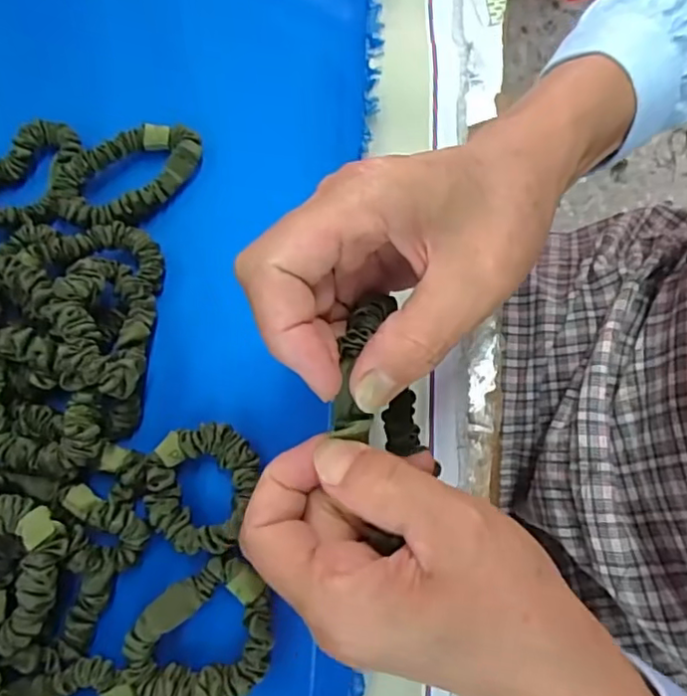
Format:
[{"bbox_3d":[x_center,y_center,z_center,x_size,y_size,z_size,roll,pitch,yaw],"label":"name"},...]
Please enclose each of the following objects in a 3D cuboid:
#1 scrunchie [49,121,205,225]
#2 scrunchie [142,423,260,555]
[{"bbox_3d":[-0.115,-0.094,0.329,0.081,0.014,0.041,-35,76,-8],"label":"scrunchie"},{"bbox_3d":[-0.068,0.065,0.287,0.049,0.009,0.058,15,75,6],"label":"scrunchie"}]

